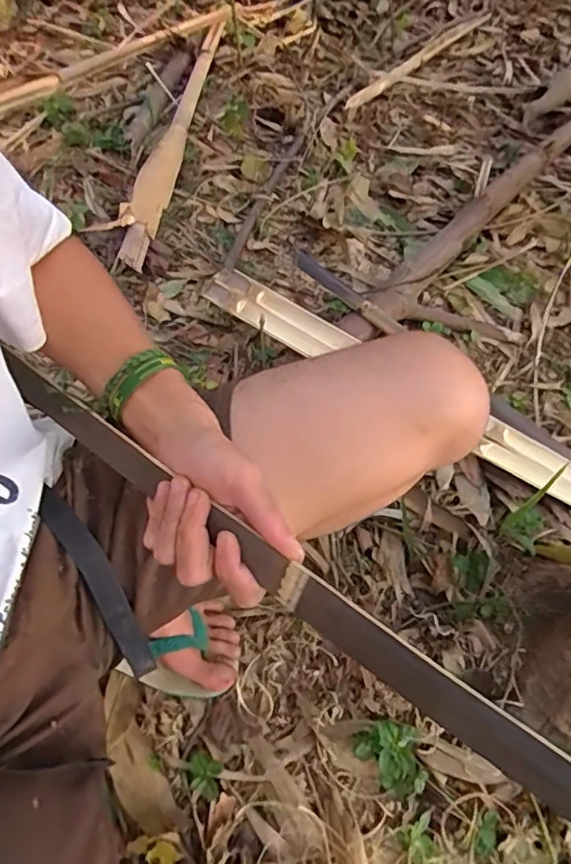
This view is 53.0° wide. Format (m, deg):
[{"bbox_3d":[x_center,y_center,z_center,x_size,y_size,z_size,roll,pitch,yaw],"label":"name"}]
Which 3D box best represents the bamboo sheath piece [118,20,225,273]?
[{"bbox_3d":[-0.244,-0.675,1.257,0.074,0.047,0.874,5,58,1],"label":"bamboo sheath piece"}]

